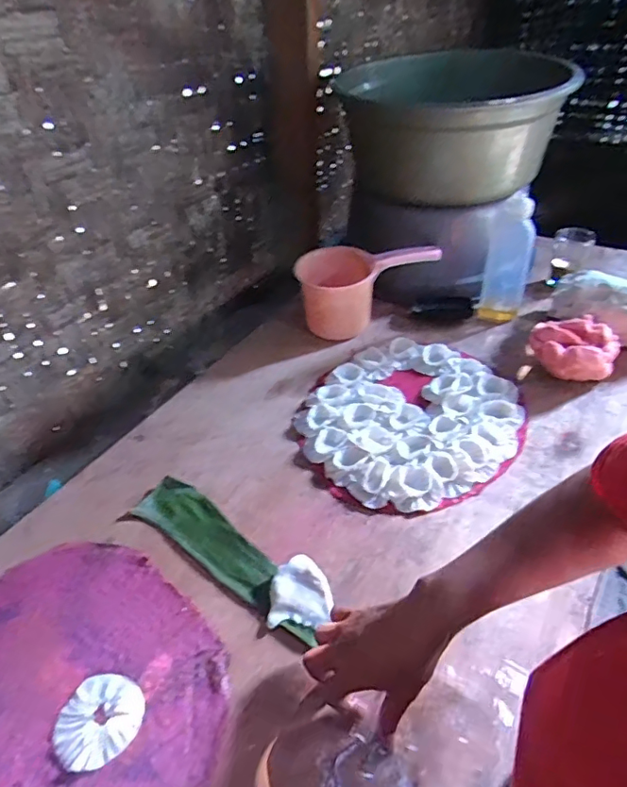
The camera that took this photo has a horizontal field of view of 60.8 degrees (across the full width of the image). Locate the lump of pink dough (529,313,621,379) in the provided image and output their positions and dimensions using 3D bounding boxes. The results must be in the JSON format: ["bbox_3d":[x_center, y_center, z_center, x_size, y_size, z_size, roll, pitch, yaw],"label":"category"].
[{"bbox_3d":[0.401,-0.062,0.826,0.118,0.071,0.099,-2,38,6],"label":"lump of pink dough"}]

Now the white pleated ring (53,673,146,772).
[{"bbox_3d":[-0.201,0.305,0.500,0.075,0.006,0.079,-4,38,3],"label":"white pleated ring"}]

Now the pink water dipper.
[{"bbox_3d":[0.096,-0.194,0.967,0.248,0.143,0.099,-24,41,-22],"label":"pink water dipper"}]

